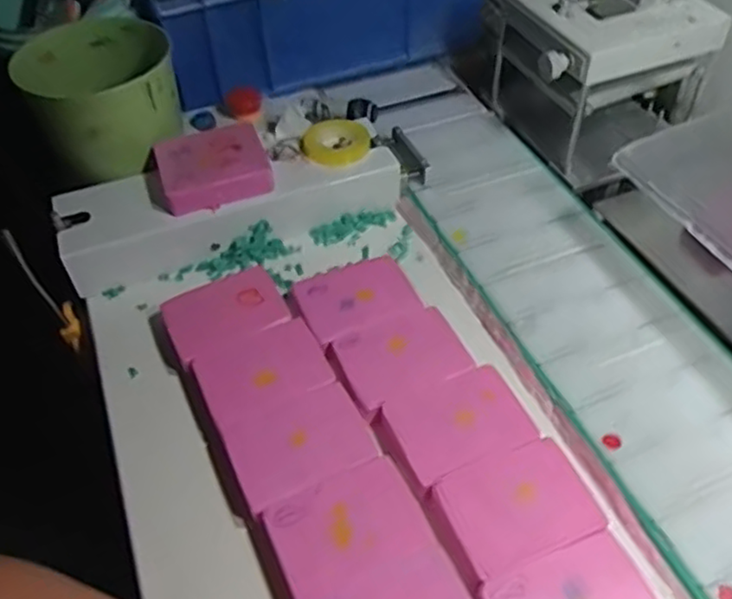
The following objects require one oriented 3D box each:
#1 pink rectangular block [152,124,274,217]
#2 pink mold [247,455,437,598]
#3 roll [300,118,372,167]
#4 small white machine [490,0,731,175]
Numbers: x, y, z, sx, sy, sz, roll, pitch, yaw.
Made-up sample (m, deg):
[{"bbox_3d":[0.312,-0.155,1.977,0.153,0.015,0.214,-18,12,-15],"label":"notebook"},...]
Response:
[{"bbox_3d":[-0.114,-0.098,0.520,0.078,0.027,0.064,-16,49,-11],"label":"pink rectangular block"},{"bbox_3d":[-0.014,0.126,0.369,0.085,0.022,0.058,-20,50,-20],"label":"pink mold"},{"bbox_3d":[-0.024,-0.123,0.546,0.053,0.015,0.053,-2,48,2],"label":"roll"},{"bbox_3d":[0.191,-0.221,0.560,0.166,0.187,0.141,-18,50,-18],"label":"small white machine"}]

